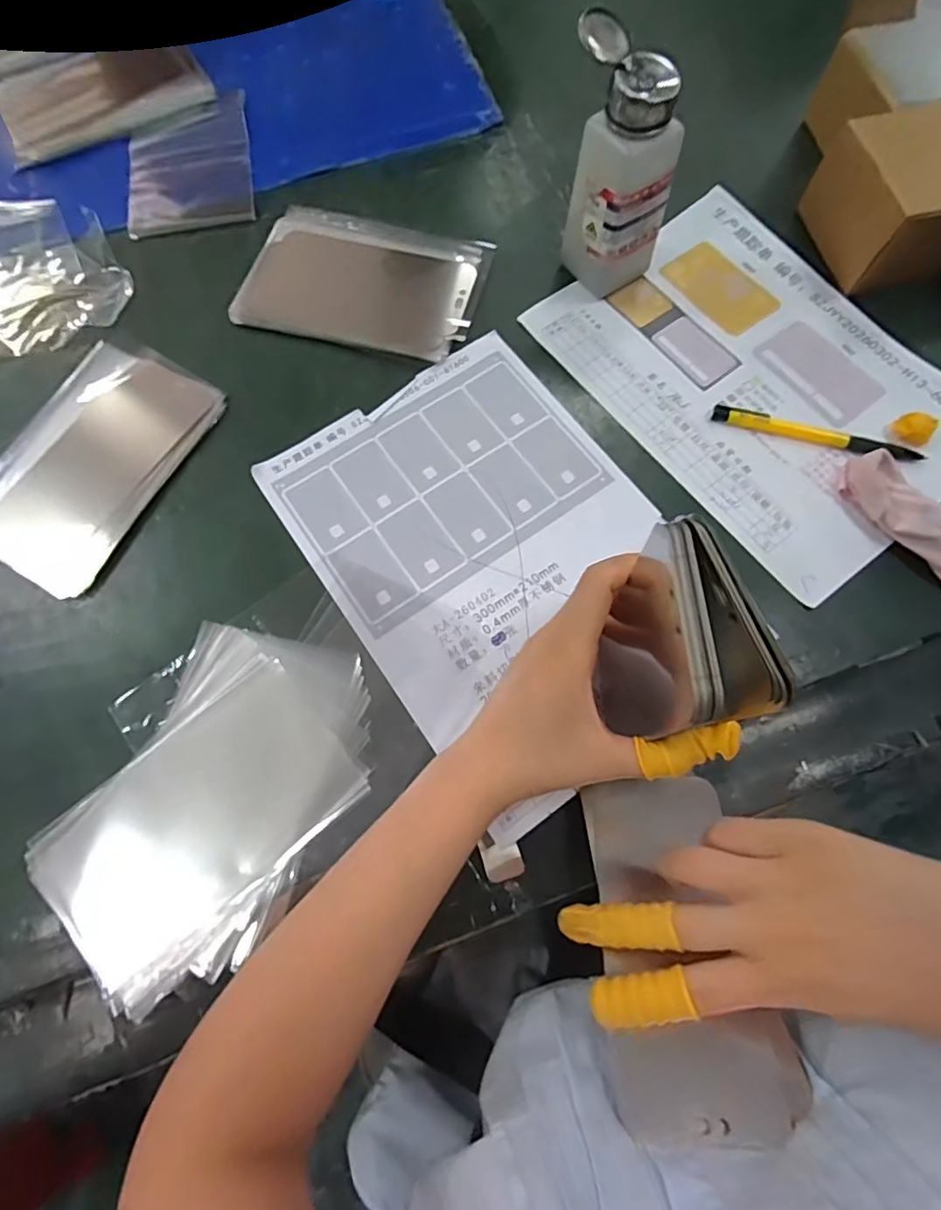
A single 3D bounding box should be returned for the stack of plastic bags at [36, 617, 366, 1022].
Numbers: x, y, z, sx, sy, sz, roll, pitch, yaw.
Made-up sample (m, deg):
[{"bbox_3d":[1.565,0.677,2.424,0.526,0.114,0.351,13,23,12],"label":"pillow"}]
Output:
[{"bbox_3d":[-0.148,0.105,0.323,0.141,0.012,0.197,32,76,9],"label":"stack of plastic bags"}]

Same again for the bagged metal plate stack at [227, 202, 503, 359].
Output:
[{"bbox_3d":[-0.083,-0.250,0.435,0.174,0.008,0.117,16,74,5],"label":"bagged metal plate stack"}]

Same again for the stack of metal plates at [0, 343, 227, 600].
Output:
[{"bbox_3d":[-0.259,-0.101,0.384,0.107,0.019,0.174,27,75,8],"label":"stack of metal plates"}]

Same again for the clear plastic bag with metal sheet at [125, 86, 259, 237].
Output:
[{"bbox_3d":[-0.237,-0.375,0.479,0.100,0.006,0.154,-10,74,-3],"label":"clear plastic bag with metal sheet"}]

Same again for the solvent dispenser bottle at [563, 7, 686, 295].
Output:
[{"bbox_3d":[0.097,-0.291,0.379,0.054,0.131,0.072,-32,76,-9],"label":"solvent dispenser bottle"}]

